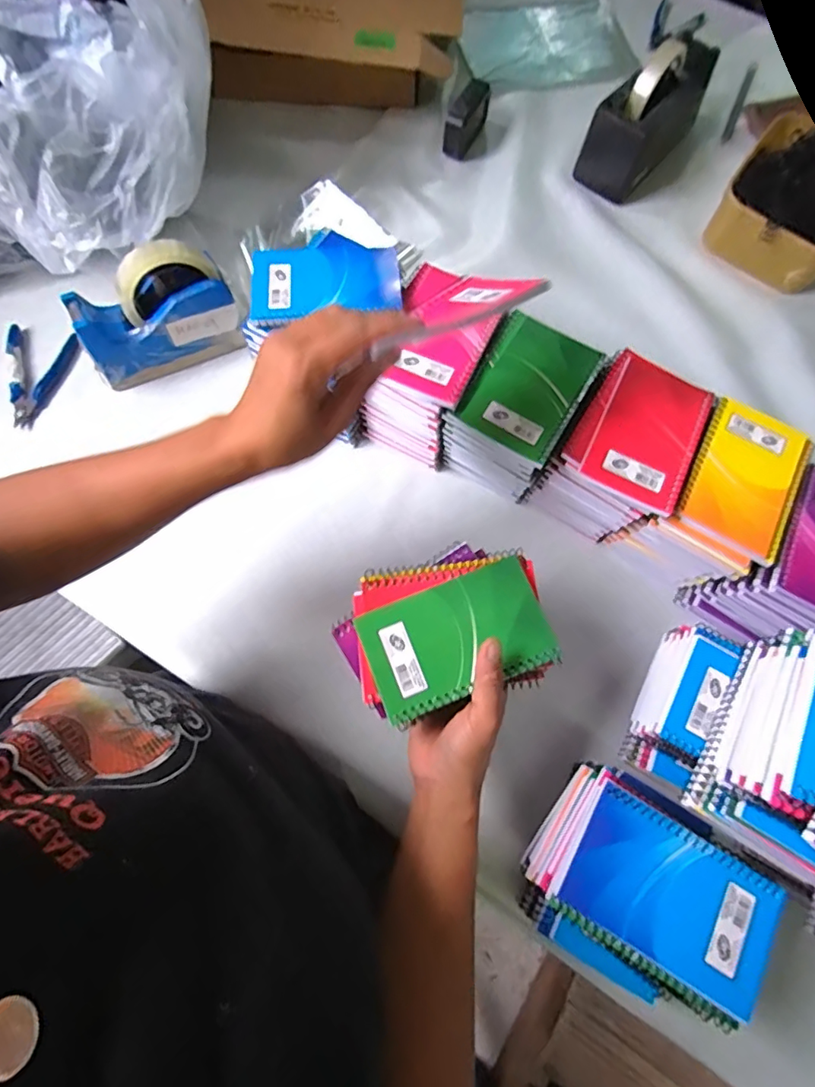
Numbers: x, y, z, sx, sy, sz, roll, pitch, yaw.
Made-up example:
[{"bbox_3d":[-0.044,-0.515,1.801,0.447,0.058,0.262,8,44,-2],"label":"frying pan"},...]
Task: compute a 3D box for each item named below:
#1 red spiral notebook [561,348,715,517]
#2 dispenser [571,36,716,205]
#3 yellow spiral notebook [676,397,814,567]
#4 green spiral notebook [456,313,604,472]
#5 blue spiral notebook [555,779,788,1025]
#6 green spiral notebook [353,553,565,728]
[{"bbox_3d":[0.202,-0.099,0.446,0.096,0.009,0.127,30,75,8],"label":"red spiral notebook"},{"bbox_3d":[0.310,-0.550,0.650,0.080,0.116,0.201,37,76,9],"label":"dispenser"},{"bbox_3d":[0.291,-0.057,0.442,0.089,0.012,0.128,31,75,8],"label":"yellow spiral notebook"},{"bbox_3d":[0.107,-0.141,0.452,0.091,0.010,0.126,32,75,8],"label":"green spiral notebook"},{"bbox_3d":[0.173,0.228,0.336,0.127,0.008,0.082,30,75,7],"label":"blue spiral notebook"},{"bbox_3d":[0.035,0.069,0.374,0.128,0.014,0.081,-22,75,-8],"label":"green spiral notebook"}]

